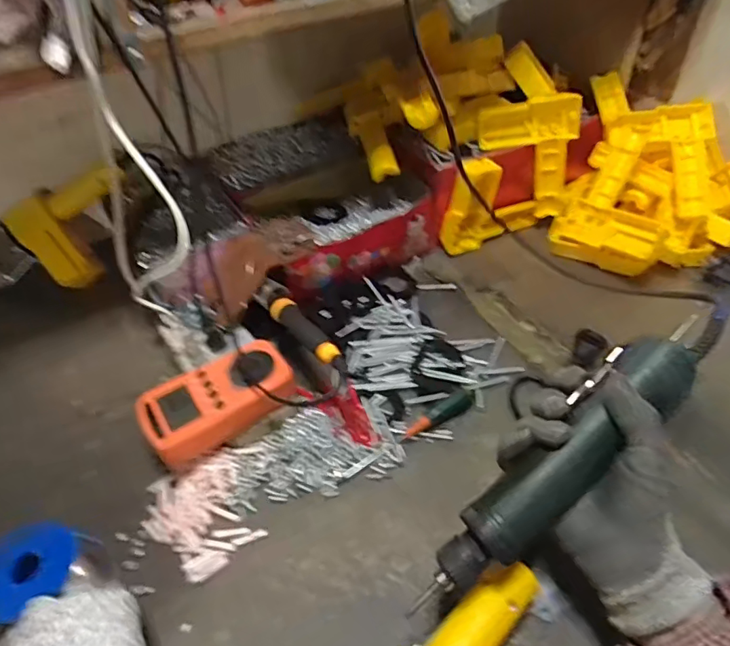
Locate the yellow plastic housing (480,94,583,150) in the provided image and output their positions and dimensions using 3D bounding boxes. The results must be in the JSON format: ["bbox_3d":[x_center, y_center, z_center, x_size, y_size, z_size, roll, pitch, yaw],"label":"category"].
[{"bbox_3d":[0.199,-0.245,0.638,0.117,0.055,0.035,-5,44,20],"label":"yellow plastic housing"}]

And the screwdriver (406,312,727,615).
[{"bbox_3d":[0.140,0.080,0.344,0.248,0.035,0.046,-41,55,-7],"label":"screwdriver"}]

